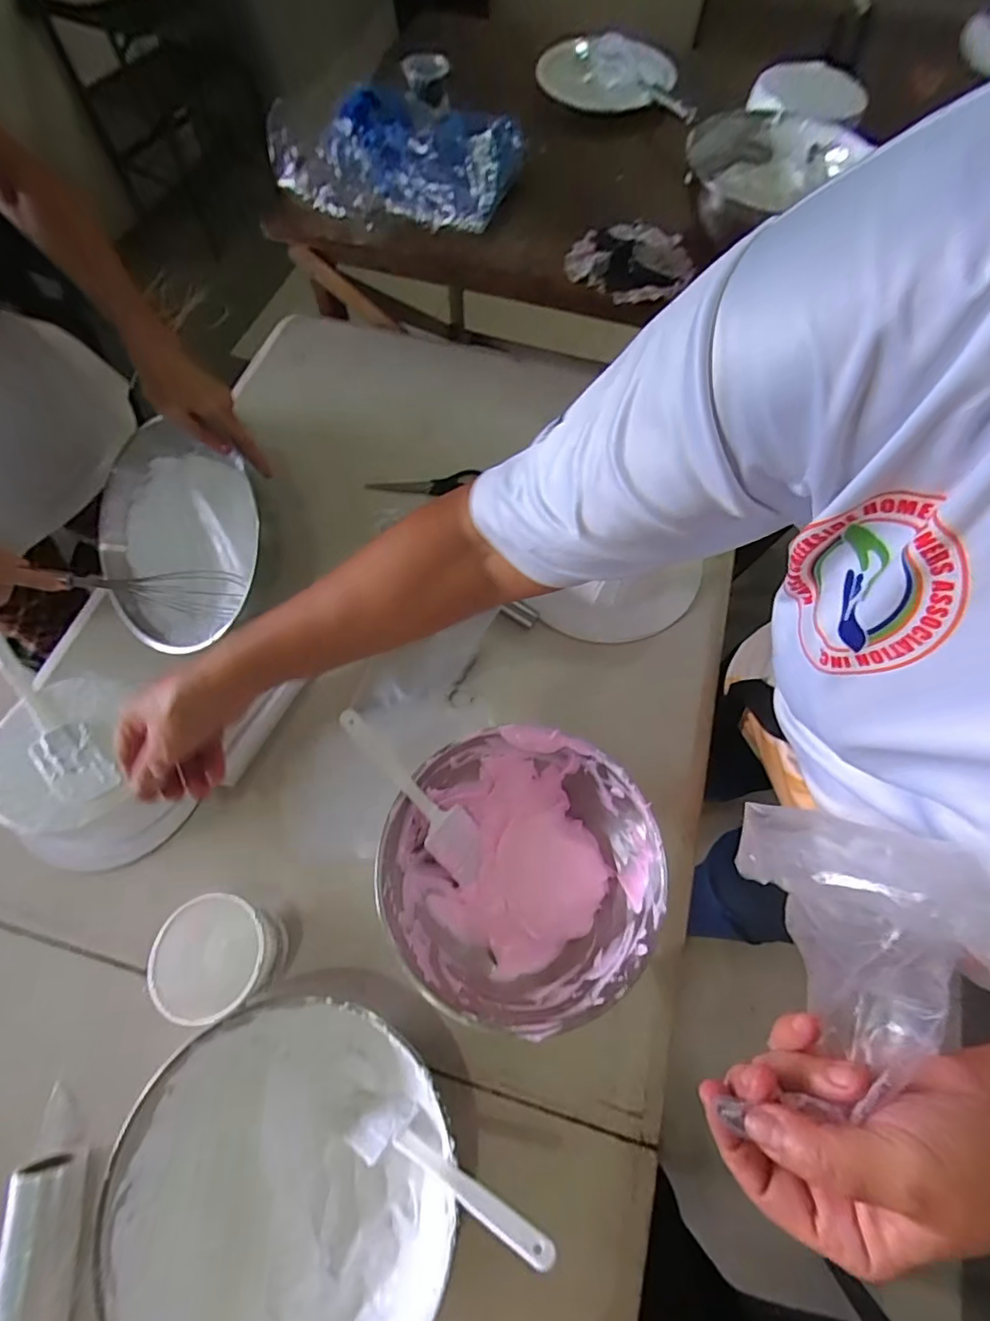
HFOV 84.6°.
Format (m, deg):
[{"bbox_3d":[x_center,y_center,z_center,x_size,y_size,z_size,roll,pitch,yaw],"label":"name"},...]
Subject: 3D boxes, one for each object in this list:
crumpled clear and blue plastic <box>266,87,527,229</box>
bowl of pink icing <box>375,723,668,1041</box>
[{"bbox_3d":[-0.133,-0.667,0.728,0.327,0.077,0.187,25,68,9],"label":"crumpled clear and blue plastic"},{"bbox_3d":[0.022,0.190,0.500,0.232,0.091,0.228,1,67,-2],"label":"bowl of pink icing"}]

